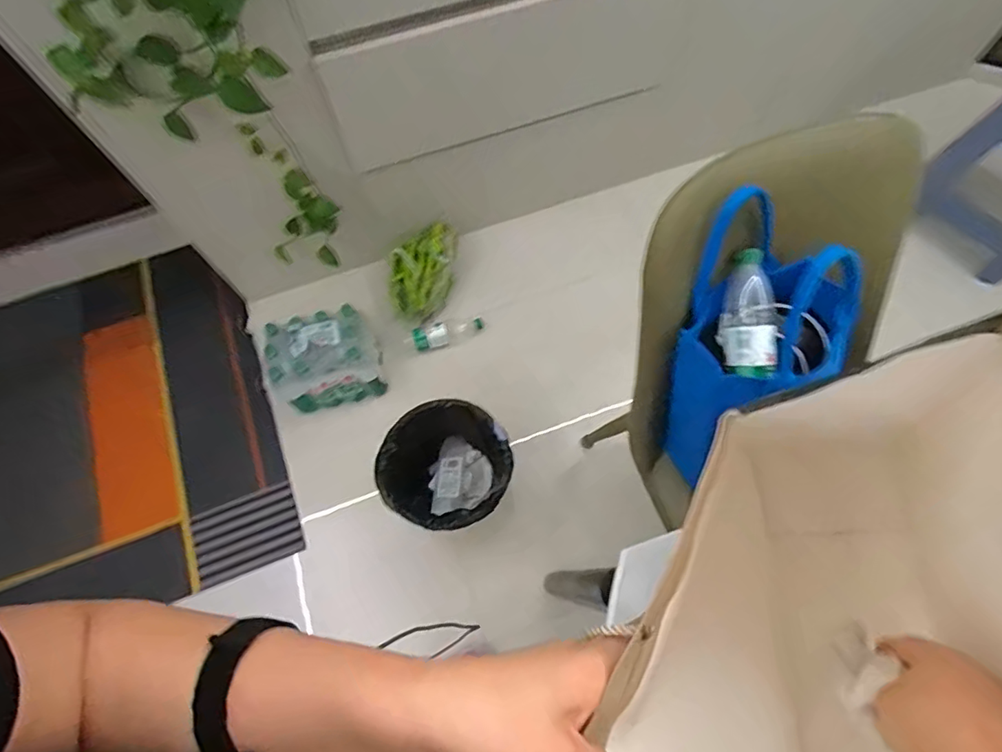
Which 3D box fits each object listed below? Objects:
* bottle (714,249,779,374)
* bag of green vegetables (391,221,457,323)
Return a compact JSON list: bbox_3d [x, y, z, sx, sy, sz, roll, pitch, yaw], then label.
[{"bbox_3d":[0.331,-0.080,0.709,0.067,0.058,0.157,11,69,7],"label":"bottle"},{"bbox_3d":[-0.199,-0.274,1.395,0.149,0.104,0.239,5,69,5],"label":"bag of green vegetables"}]

